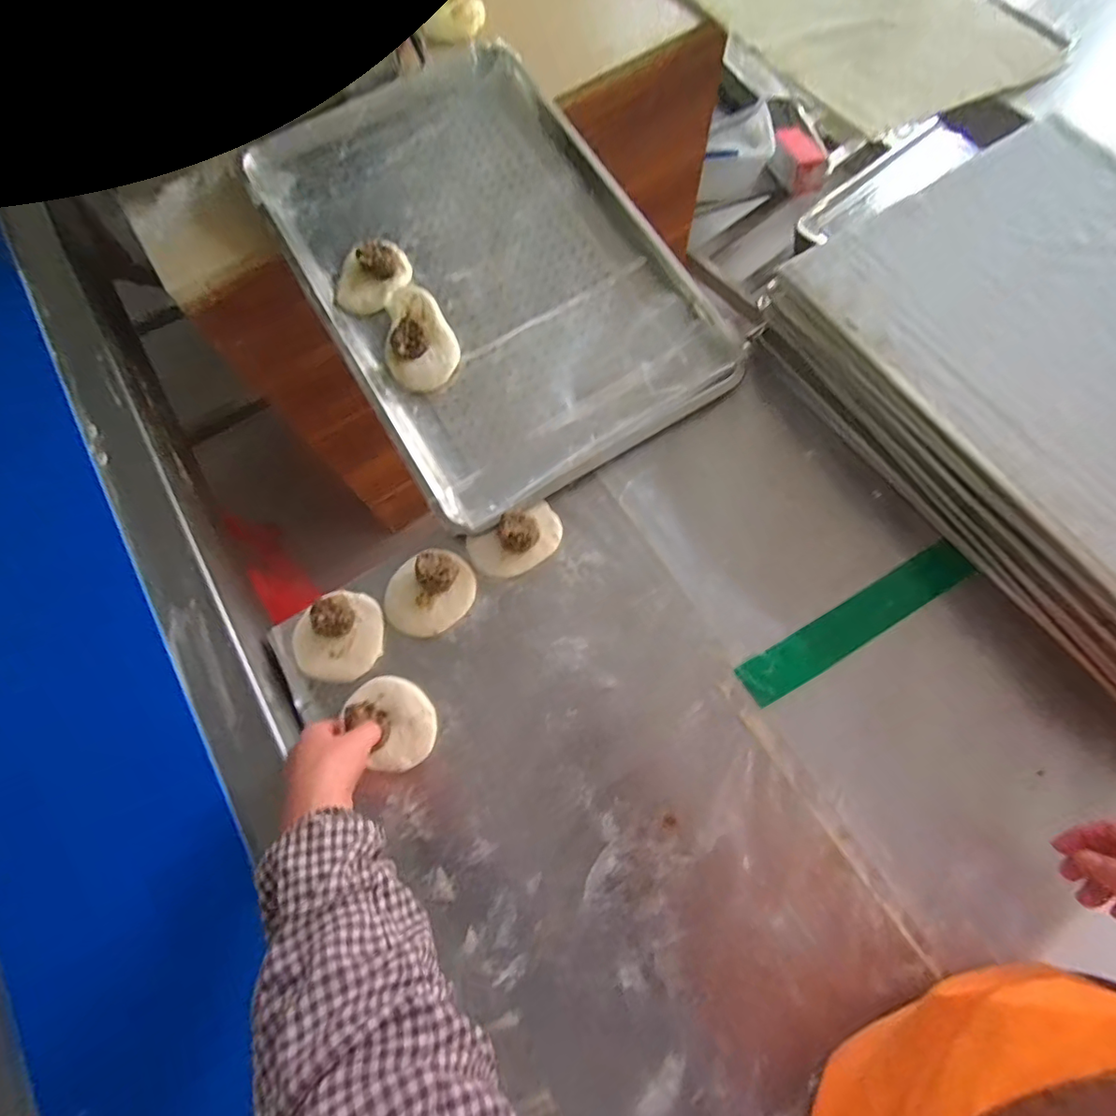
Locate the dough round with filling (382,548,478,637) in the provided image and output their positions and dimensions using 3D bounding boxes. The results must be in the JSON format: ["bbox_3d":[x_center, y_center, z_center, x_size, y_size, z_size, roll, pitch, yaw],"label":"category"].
[{"bbox_3d":[-0.131,0.033,0.541,0.091,0.026,0.079,-30,73,-8],"label":"dough round with filling"}]

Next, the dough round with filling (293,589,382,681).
[{"bbox_3d":[-0.218,0.075,0.538,0.086,0.025,0.086,-1,71,2],"label":"dough round with filling"}]

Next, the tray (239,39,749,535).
[{"bbox_3d":[-0.094,-0.359,0.652,0.390,0.031,0.601,-30,73,-8],"label":"tray"}]

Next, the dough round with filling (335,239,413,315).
[{"bbox_3d":[-0.222,-0.337,0.637,0.069,0.020,0.101,41,77,14],"label":"dough round with filling"}]

